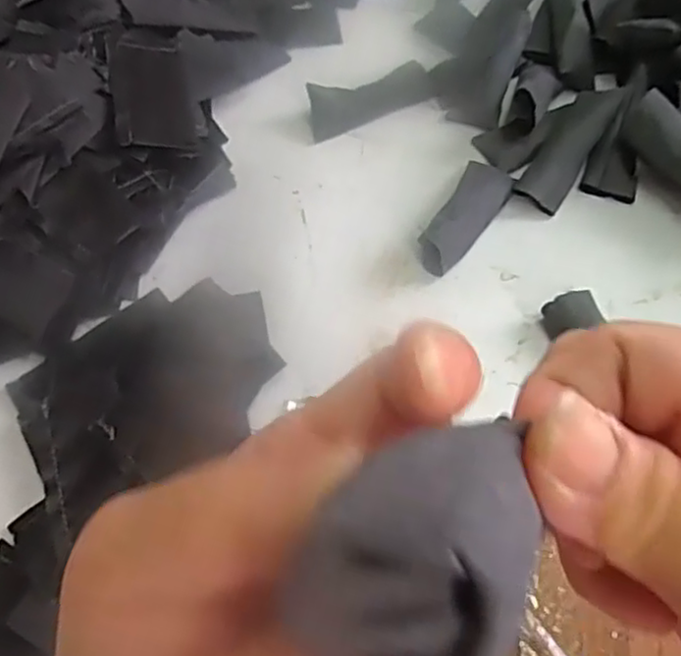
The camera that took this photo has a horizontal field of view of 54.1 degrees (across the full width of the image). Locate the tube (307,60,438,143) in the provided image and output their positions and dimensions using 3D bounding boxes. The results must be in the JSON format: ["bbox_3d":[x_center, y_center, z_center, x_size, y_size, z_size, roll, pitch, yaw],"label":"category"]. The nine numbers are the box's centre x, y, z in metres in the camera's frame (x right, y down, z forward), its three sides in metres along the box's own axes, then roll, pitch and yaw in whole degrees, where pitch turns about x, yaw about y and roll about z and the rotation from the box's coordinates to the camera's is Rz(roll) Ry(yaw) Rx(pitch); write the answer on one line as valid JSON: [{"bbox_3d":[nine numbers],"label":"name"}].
[{"bbox_3d":[0.024,-0.186,0.541,0.103,0.024,0.037,-20,60,-7],"label":"tube"}]

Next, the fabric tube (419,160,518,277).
[{"bbox_3d":[0.090,-0.081,0.474,0.038,0.025,0.103,23,64,17],"label":"fabric tube"}]

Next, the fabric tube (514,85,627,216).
[{"bbox_3d":[0.166,-0.135,0.490,0.037,0.018,0.103,32,82,20],"label":"fabric tube"}]

